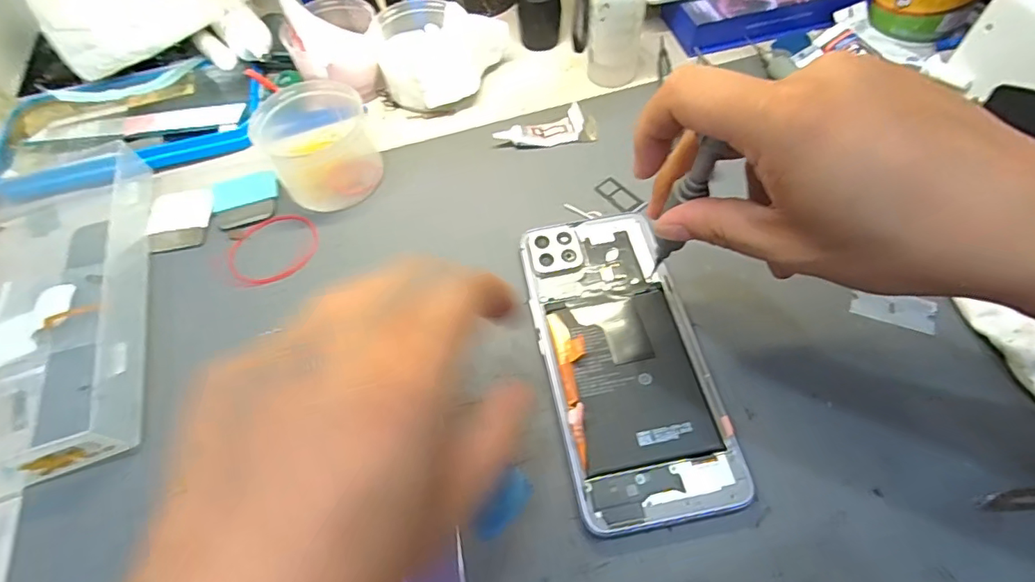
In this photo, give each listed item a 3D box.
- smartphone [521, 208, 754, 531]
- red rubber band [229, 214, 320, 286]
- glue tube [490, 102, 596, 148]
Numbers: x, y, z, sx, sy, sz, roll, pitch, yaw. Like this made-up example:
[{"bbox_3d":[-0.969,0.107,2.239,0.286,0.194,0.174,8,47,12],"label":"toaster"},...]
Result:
[{"bbox_3d":[0.050,0.027,0.252,0.075,0.012,0.159,-11,59,-2],"label":"smartphone"},{"bbox_3d":[-0.146,-0.026,0.309,0.052,0.004,0.052,-2,59,3],"label":"red rubber band"},{"bbox_3d":[0.018,-0.108,0.338,0.064,0.014,0.023,-6,59,1],"label":"glue tube"}]

